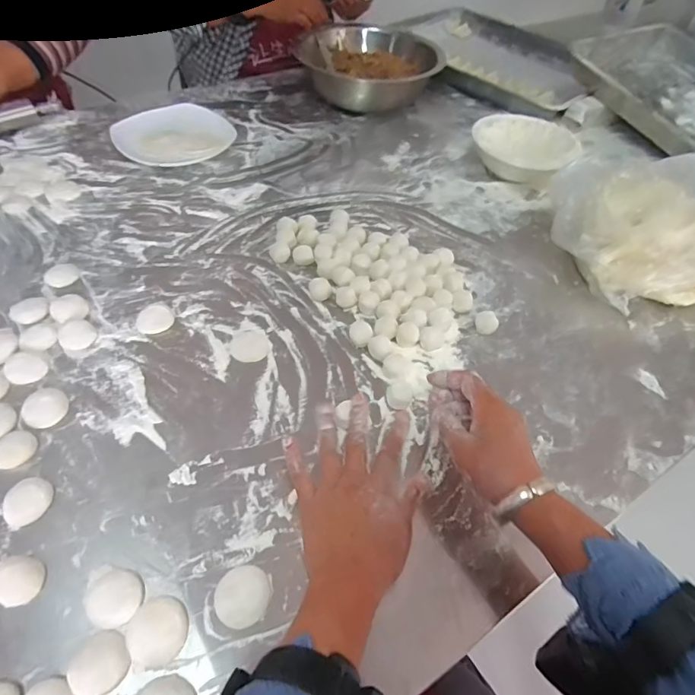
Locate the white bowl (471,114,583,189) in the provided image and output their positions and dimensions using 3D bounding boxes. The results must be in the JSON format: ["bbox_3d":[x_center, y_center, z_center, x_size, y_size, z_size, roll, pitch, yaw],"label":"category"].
[{"bbox_3d":[0.276,-0.313,0.748,0.156,0.059,0.154,2,53,-3],"label":"white bowl"}]

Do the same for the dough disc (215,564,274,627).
[{"bbox_3d":[-0.080,0.191,0.353,0.041,0.011,0.039,2,53,-3],"label":"dough disc"}]

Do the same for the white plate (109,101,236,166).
[{"bbox_3d":[-0.284,-0.346,0.755,0.169,0.022,0.169,40,59,23],"label":"white plate"}]

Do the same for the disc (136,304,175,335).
[{"bbox_3d":[-0.218,-0.033,0.522,0.039,0.004,0.041,2,53,-3],"label":"disc"}]

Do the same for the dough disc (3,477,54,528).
[{"bbox_3d":[-0.269,0.128,0.387,0.037,0.008,0.041,-31,61,-25],"label":"dough disc"}]

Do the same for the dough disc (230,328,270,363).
[{"bbox_3d":[-0.108,-0.003,0.510,0.041,0.004,0.045,2,53,-3],"label":"dough disc"}]

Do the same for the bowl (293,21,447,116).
[{"bbox_3d":[0.046,-0.534,0.880,0.248,0.087,0.196,11,53,4],"label":"bowl"}]

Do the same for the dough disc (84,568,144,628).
[{"bbox_3d":[-0.176,0.187,0.347,0.041,0.009,0.037,20,54,10],"label":"dough disc"}]

